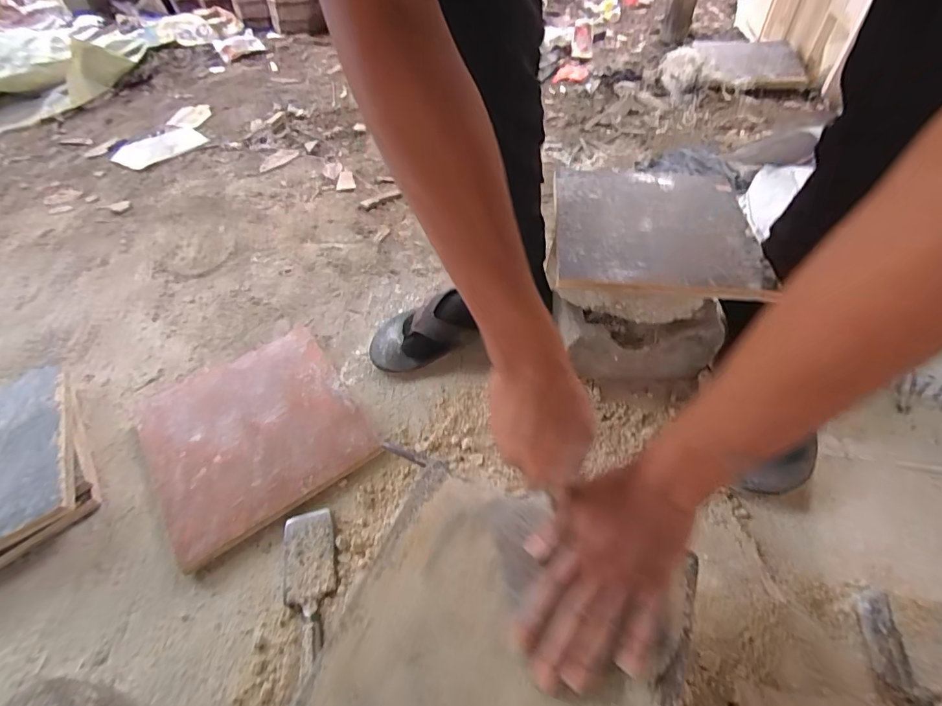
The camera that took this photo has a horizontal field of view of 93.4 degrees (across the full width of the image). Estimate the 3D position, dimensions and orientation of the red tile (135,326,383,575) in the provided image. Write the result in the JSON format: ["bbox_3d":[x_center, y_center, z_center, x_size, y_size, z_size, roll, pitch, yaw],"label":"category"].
[{"bbox_3d":[-0.287,0.095,0.582,0.239,0.033,0.267,-30,56,-19],"label":"red tile"}]

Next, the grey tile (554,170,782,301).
[{"bbox_3d":[0.235,-0.172,0.586,0.245,0.018,0.260,5,51,5],"label":"grey tile"}]

